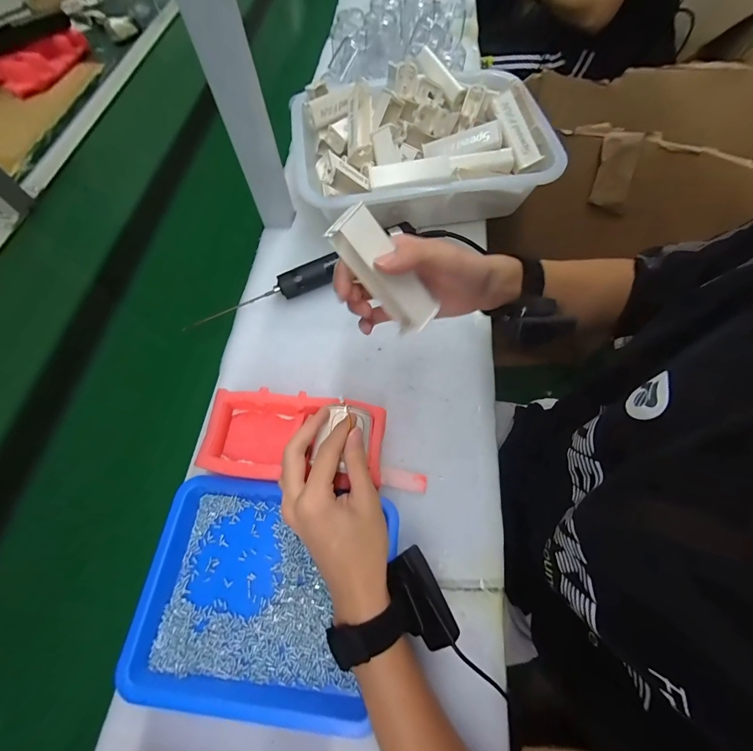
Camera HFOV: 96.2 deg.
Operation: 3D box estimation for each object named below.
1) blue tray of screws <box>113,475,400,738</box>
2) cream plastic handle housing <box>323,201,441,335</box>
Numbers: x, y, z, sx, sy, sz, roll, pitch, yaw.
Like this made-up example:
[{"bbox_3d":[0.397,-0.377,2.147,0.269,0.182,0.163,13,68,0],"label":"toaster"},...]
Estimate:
[{"bbox_3d":[-0.103,0.193,0.309,0.221,0.025,0.170,7,64,4],"label":"blue tray of screws"},{"bbox_3d":[0.008,-0.076,0.252,0.015,0.101,0.039,-1,53,50],"label":"cream plastic handle housing"}]

